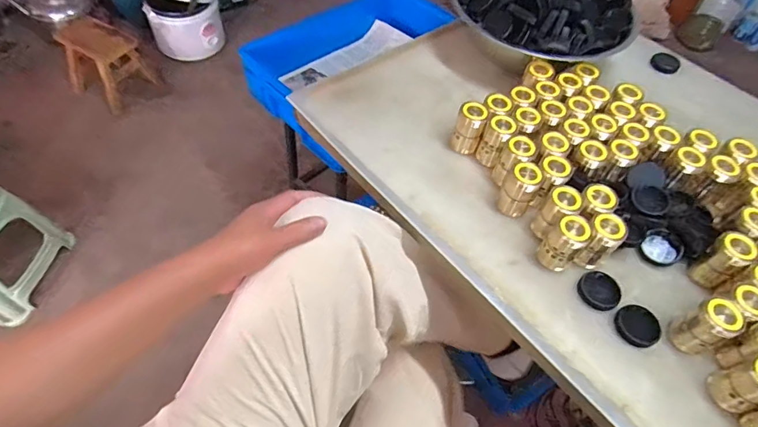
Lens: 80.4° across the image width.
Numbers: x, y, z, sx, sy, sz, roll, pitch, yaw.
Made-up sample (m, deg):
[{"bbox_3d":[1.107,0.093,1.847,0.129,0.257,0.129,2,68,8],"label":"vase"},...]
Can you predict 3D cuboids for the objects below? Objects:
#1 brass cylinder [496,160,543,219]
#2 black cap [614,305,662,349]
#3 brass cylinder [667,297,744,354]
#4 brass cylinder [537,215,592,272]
[{"bbox_3d":[0.166,-0.028,0.536,0.031,0.066,0.038,-37,66,-26],"label":"brass cylinder"},{"bbox_3d":[0.274,0.119,0.475,0.038,0.016,0.043,-27,62,-22],"label":"black cap"},{"bbox_3d":[0.330,0.115,0.453,0.032,0.066,0.035,2,56,-4],"label":"brass cylinder"},{"bbox_3d":[0.206,0.033,0.497,0.035,0.069,0.035,39,61,20],"label":"brass cylinder"}]

